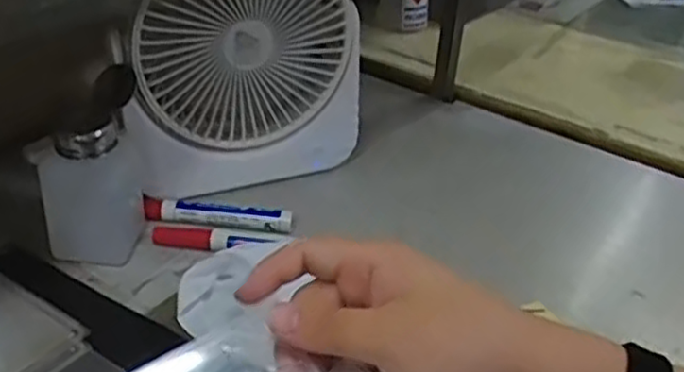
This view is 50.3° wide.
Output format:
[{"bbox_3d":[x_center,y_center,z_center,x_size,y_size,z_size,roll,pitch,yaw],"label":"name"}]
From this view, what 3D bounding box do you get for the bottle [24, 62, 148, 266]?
[{"bbox_3d":[-0.170,-0.010,0.497,0.061,0.119,0.054,-1,33,-7],"label":"bottle"}]

